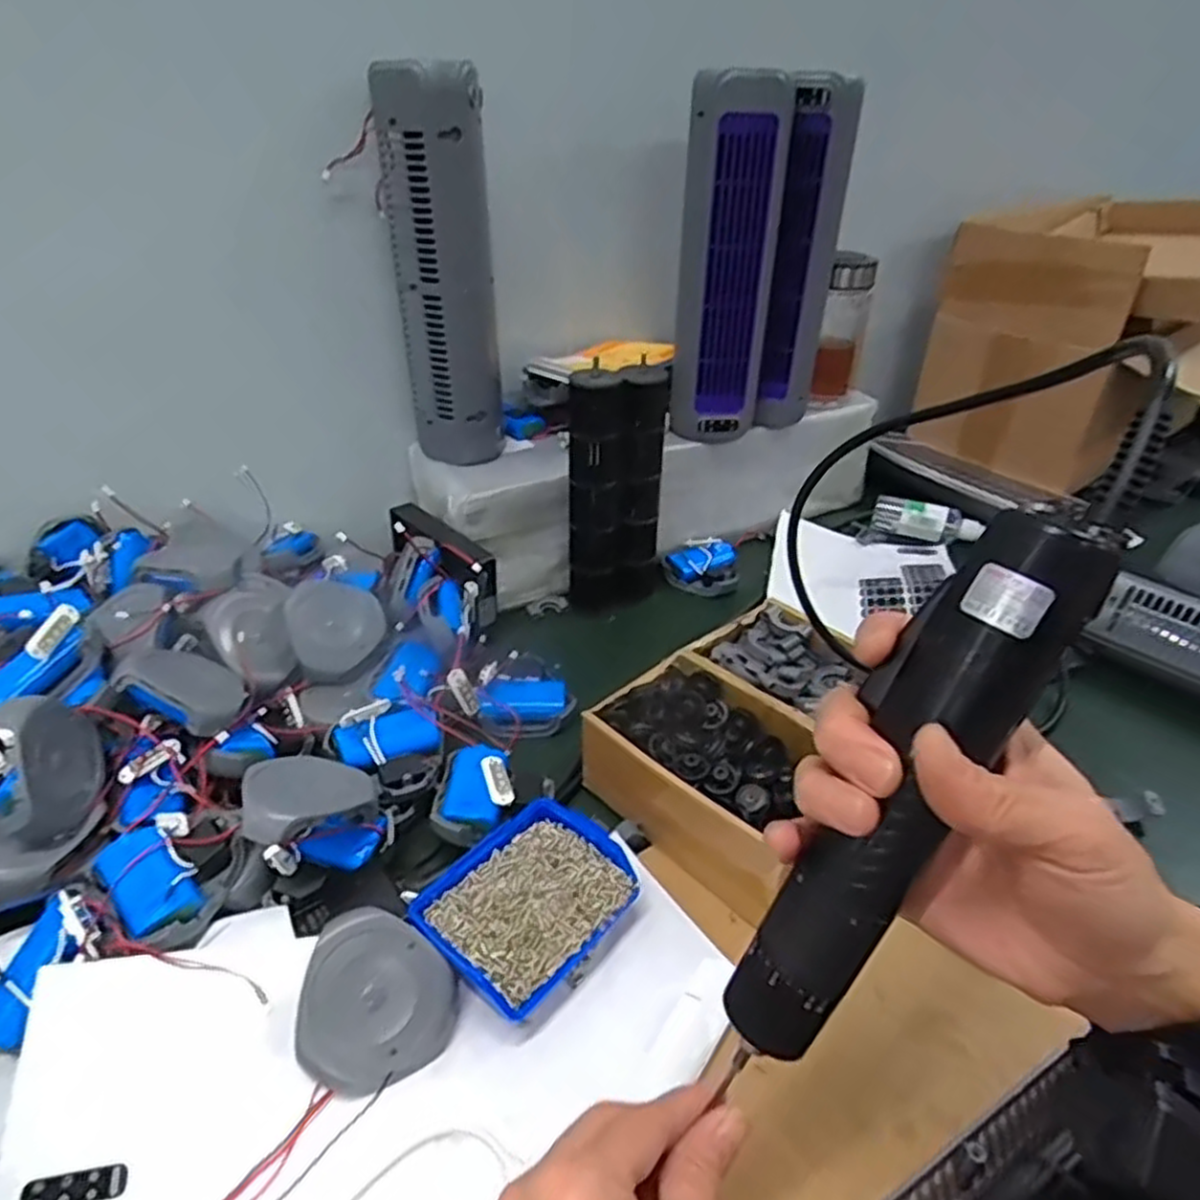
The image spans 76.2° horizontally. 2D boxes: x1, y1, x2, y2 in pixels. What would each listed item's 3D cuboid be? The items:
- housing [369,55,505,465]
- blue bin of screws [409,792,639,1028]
[{"bbox_3d":[-0.127,-0.259,0.628,0.086,0.286,0.055,-5,34,-10],"label":"housing"},{"bbox_3d":[-0.040,0.171,0.433,0.086,0.032,0.109,28,41,33],"label":"blue bin of screws"}]

